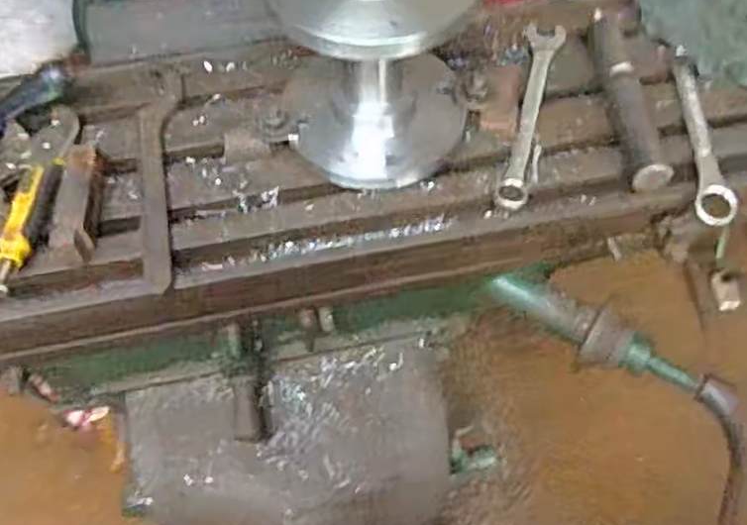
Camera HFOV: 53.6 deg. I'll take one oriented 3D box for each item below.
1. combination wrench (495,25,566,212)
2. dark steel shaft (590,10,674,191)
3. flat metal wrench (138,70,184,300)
[{"bbox_3d":[0.139,-0.136,0.669,0.034,0.014,0.219,14,60,9],"label":"combination wrench"},{"bbox_3d":[0.224,-0.145,0.654,0.025,0.032,0.185,-4,59,-2],"label":"dark steel shaft"},{"bbox_3d":[-0.187,-0.079,0.638,0.036,0.011,0.234,-5,59,-2],"label":"flat metal wrench"}]

